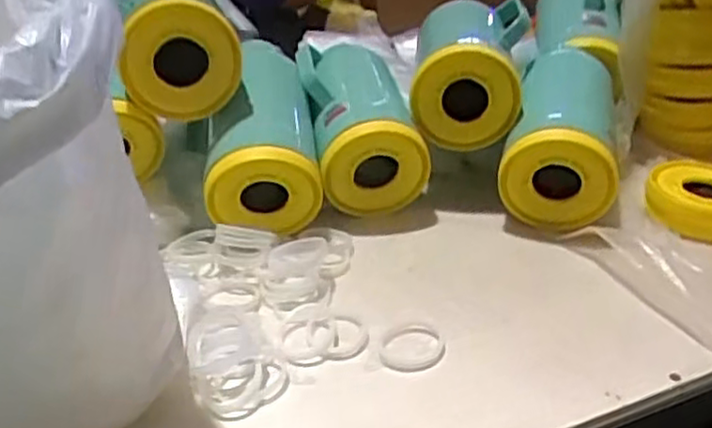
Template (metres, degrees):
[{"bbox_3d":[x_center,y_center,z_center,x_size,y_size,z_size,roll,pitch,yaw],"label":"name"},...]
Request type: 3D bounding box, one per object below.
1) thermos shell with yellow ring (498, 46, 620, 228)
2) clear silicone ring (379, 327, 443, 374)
[{"bbox_3d":[0.314,-0.117,1.057,0.151,0.151,0.291,9,32,18],"label":"thermos shell with yellow ring"},{"bbox_3d":[0.053,0.131,0.687,0.059,0.005,0.074,19,36,31],"label":"clear silicone ring"}]

